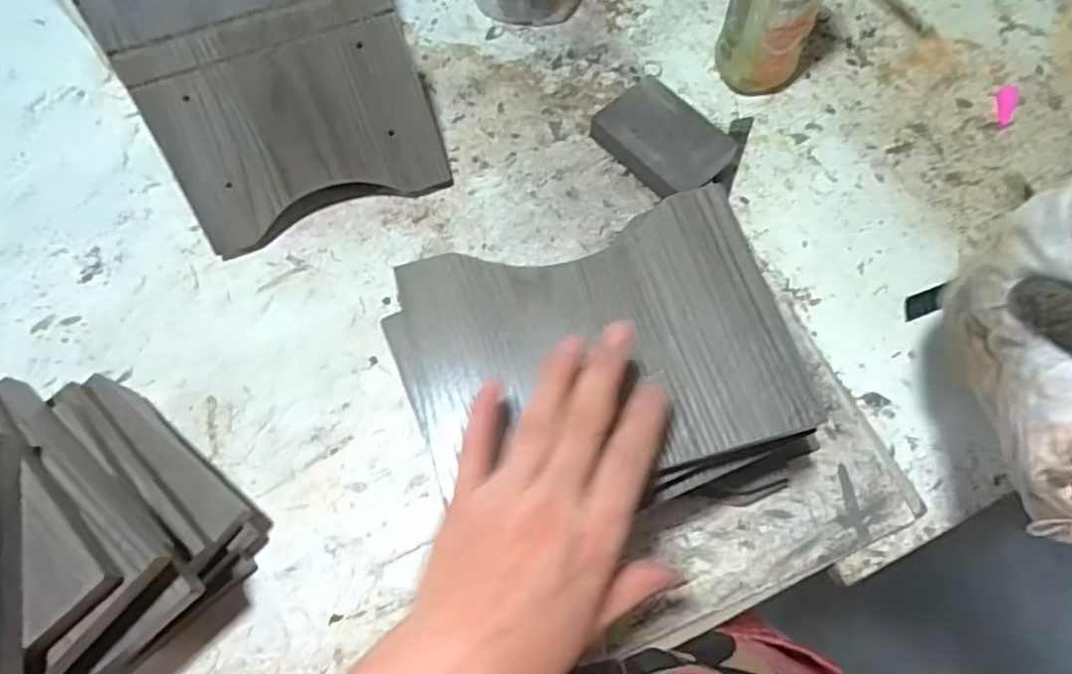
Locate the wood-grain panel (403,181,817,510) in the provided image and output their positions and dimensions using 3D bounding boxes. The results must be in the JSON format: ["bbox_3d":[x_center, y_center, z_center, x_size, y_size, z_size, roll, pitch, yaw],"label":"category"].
[{"bbox_3d":[0.033,0.004,0.318,0.190,0.013,0.140,-14,69,-6],"label":"wood-grain panel"}]

